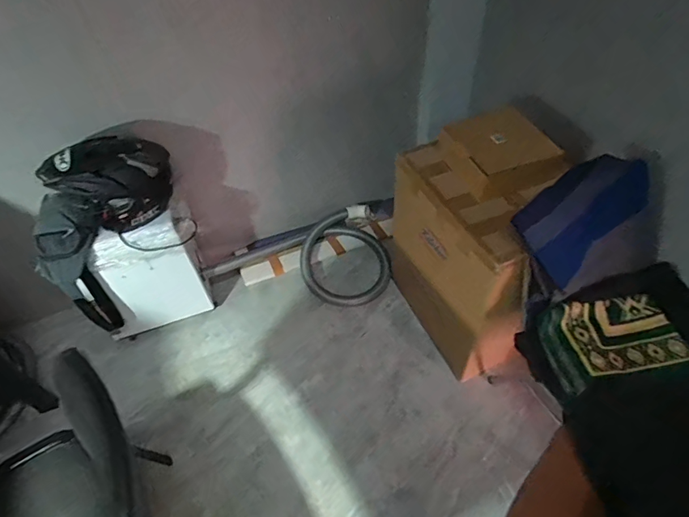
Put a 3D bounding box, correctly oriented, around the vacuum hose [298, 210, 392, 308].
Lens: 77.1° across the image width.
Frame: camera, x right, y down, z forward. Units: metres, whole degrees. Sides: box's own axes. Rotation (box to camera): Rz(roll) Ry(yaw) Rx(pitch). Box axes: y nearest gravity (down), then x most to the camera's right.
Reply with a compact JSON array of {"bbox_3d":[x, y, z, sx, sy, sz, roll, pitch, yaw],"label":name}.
[{"bbox_3d":[-0.001,-0.023,1.952,0.419,0.090,0.465,4,50,7],"label":"vacuum hose"}]

